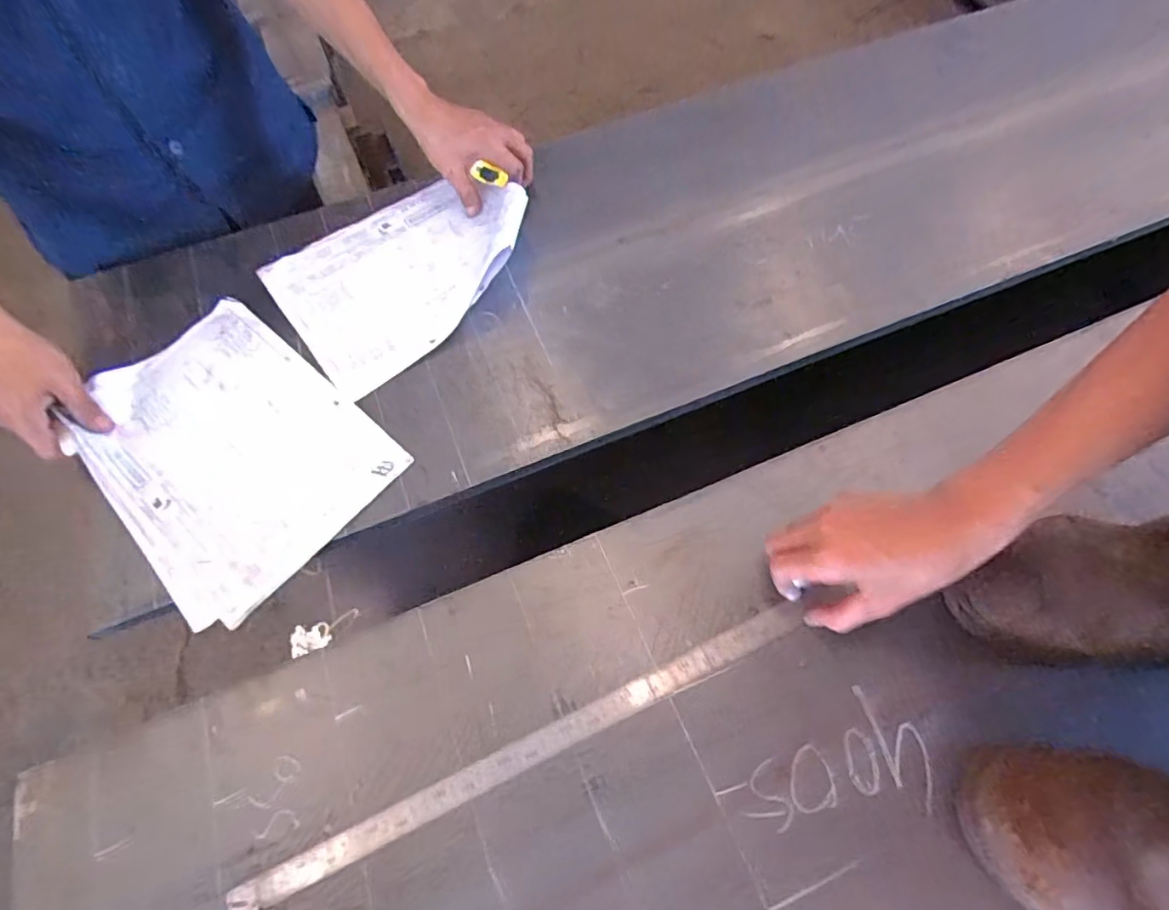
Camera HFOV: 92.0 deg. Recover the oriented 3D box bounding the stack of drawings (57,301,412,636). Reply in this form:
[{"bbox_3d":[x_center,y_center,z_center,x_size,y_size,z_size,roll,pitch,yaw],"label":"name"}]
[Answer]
[{"bbox_3d":[-0.345,-0.007,0.540,0.291,0.031,0.215,37,70,20],"label":"stack of drawings"}]

